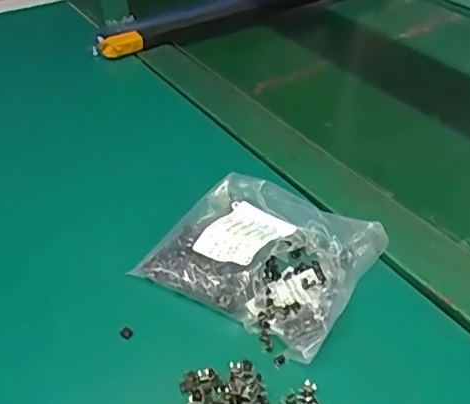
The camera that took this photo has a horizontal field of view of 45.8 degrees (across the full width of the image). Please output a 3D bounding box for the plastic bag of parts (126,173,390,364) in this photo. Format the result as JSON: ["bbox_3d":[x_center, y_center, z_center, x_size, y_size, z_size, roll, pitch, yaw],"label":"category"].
[{"bbox_3d":[0.023,0.030,0.404,0.139,0.032,0.124,25,45,25],"label":"plastic bag of parts"}]

